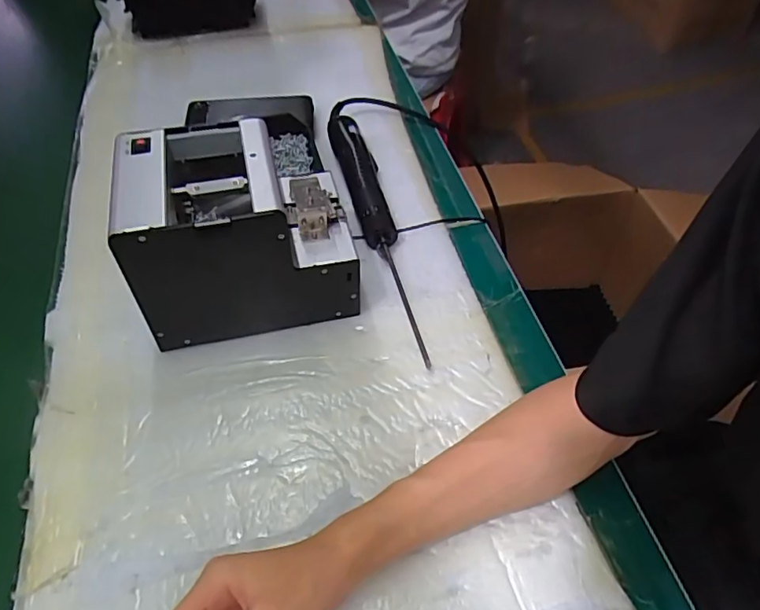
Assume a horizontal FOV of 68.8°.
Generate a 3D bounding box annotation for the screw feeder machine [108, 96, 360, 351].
[{"bbox_3d":[-0.118,-0.060,0.484,0.172,0.152,0.118,-13,51,-9],"label":"screw feeder machine"}]

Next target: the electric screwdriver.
[{"bbox_3d":[-0.003,-0.093,0.576,0.041,0.054,0.362,-12,51,-9],"label":"electric screwdriver"}]

